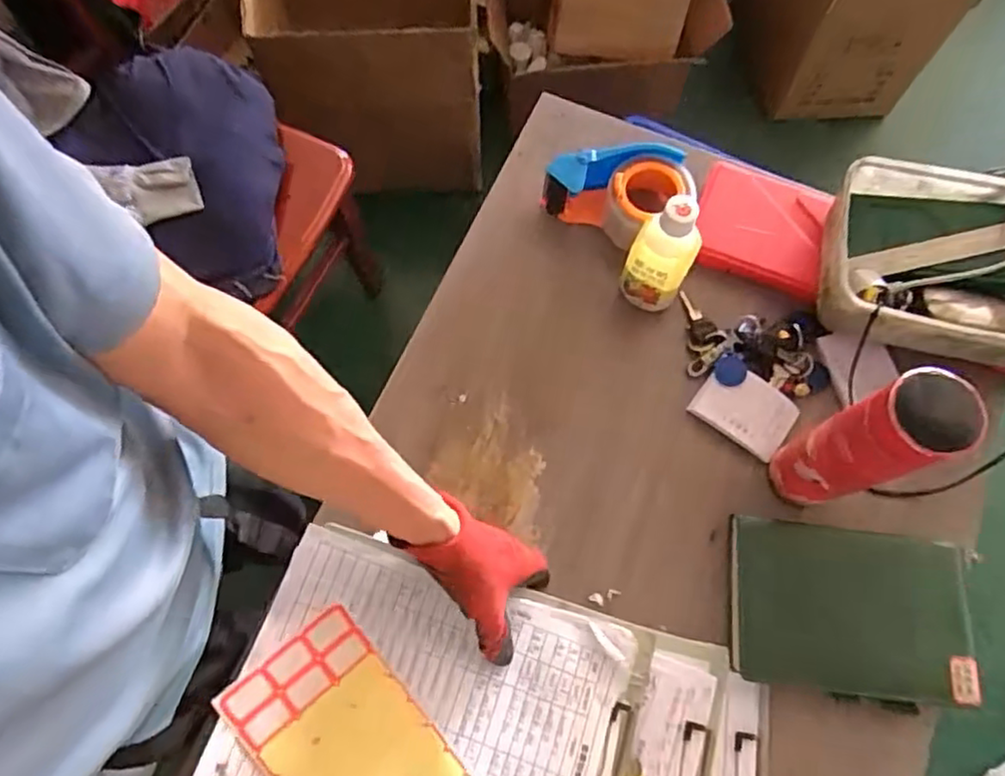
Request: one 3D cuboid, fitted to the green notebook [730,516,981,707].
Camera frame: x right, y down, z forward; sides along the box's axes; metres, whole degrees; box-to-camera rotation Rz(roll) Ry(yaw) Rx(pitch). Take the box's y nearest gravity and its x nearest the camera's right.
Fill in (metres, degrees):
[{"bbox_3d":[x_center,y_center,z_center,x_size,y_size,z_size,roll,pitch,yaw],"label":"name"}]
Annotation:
[{"bbox_3d":[0.310,0.198,0.590,0.195,0.017,0.140,2,68,15],"label":"green notebook"}]

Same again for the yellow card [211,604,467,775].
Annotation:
[{"bbox_3d":[-0.117,0.283,0.512,0.110,0.009,0.190,-38,83,-17],"label":"yellow card"}]

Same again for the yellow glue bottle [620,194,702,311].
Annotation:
[{"bbox_3d":[0.156,-0.130,0.643,0.060,0.137,0.049,25,74,9],"label":"yellow glue bottle"}]

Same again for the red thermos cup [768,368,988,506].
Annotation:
[{"bbox_3d":[0.291,0.050,0.534,0.067,0.213,0.060,-21,72,-6],"label":"red thermos cup"}]

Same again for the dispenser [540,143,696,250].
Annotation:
[{"bbox_3d":[0.124,-0.220,0.727,0.137,0.093,0.098,31,75,11],"label":"dispenser"}]

